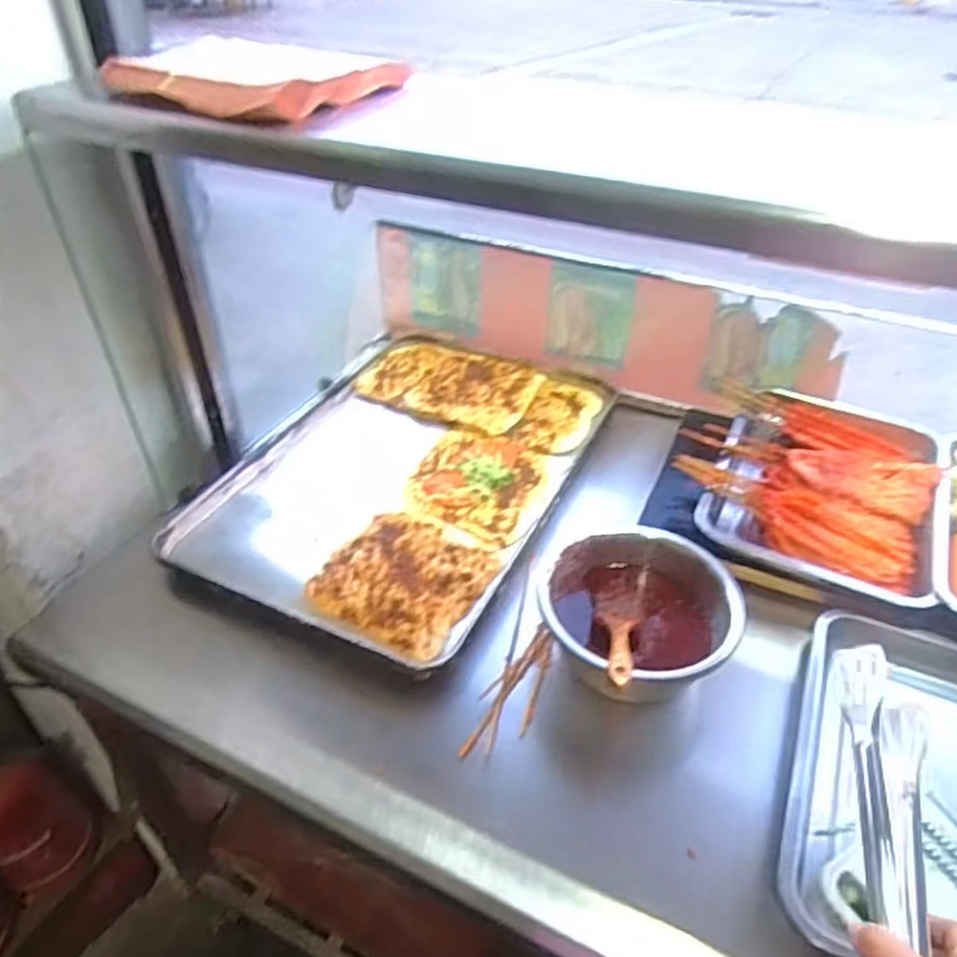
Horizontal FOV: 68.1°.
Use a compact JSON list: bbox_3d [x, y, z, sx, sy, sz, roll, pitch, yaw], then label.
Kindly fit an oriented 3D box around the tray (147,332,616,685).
[{"bbox_3d":[-0.091,-0.016,0.985,0.415,0.040,0.603,17,42,19],"label":"tray"}]

